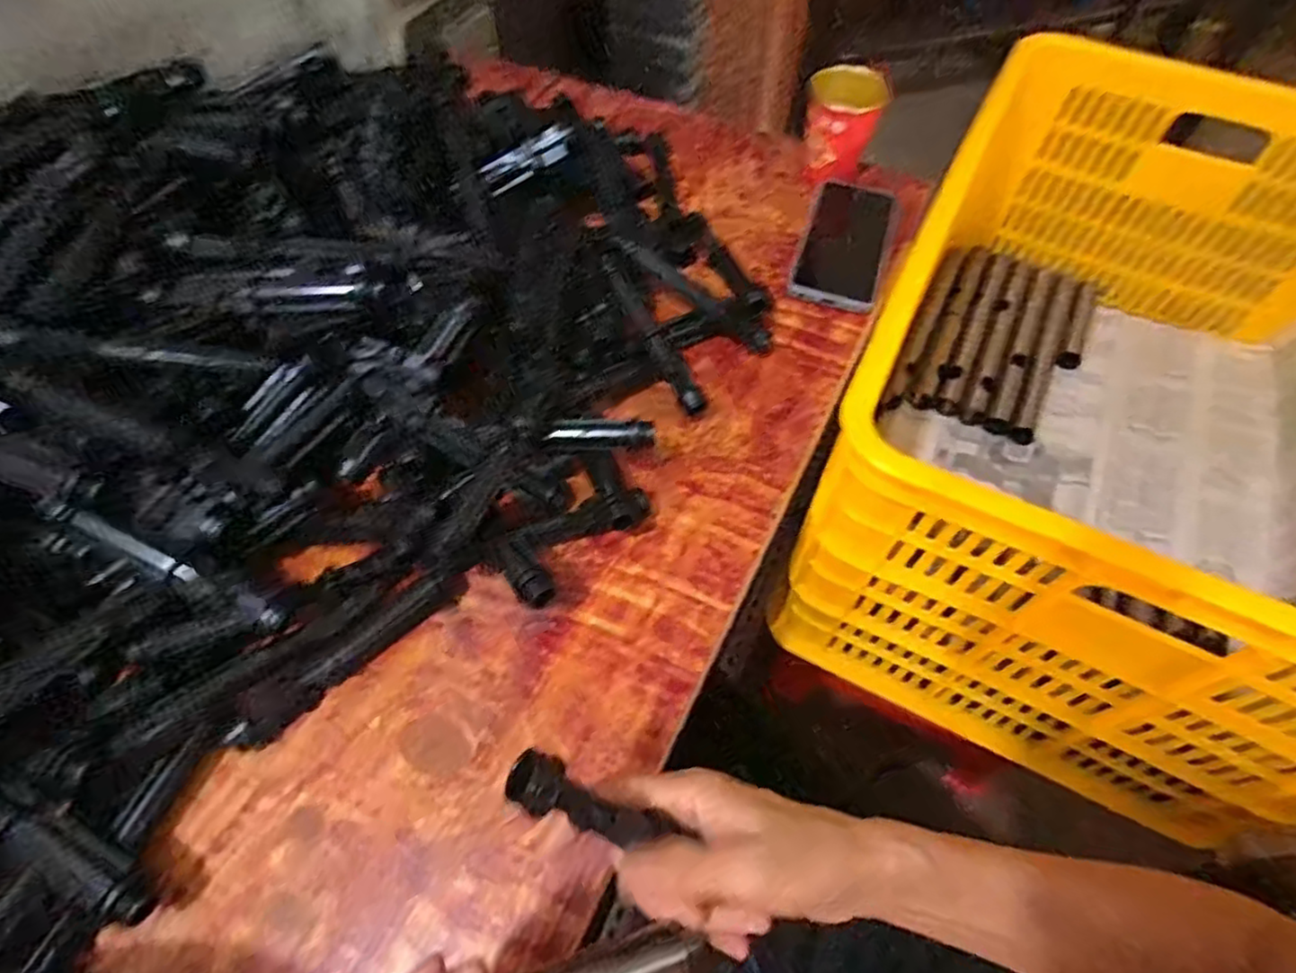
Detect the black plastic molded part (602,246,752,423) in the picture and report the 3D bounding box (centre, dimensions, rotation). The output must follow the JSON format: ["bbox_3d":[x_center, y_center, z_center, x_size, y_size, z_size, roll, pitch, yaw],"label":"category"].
[{"bbox_3d":[0.003,-0.120,0.518,0.024,0.021,0.149,-25,77,-16],"label":"black plastic molded part"}]

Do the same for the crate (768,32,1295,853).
[{"bbox_3d":[0.435,-0.089,0.614,0.417,0.291,0.614,25,60,15],"label":"crate"}]

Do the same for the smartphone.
[{"bbox_3d":[0.180,-0.222,0.622,0.076,0.015,0.160,17,58,10],"label":"smartphone"}]

